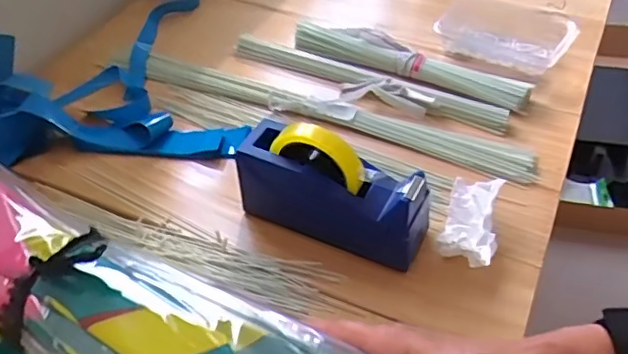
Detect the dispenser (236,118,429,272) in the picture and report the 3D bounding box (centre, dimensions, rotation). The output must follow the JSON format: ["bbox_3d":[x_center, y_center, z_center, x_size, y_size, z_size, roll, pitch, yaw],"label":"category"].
[{"bbox_3d":[0.018,0.010,0.604,0.203,0.132,0.063,20,50,23],"label":"dispenser"}]

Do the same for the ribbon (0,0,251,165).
[{"bbox_3d":[-0.306,-0.216,0.886,0.398,0.066,0.511,-5,44,0],"label":"ribbon"}]

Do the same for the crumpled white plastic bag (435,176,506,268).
[{"bbox_3d":[0.169,0.047,0.615,0.060,0.050,0.110,13,47,18],"label":"crumpled white plastic bag"}]

